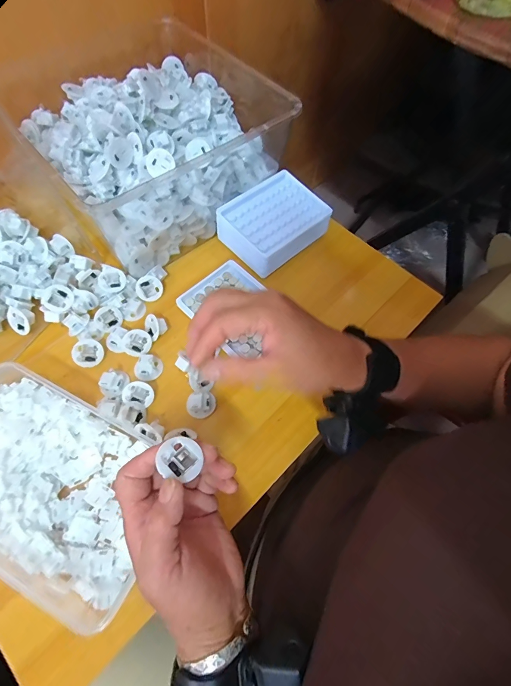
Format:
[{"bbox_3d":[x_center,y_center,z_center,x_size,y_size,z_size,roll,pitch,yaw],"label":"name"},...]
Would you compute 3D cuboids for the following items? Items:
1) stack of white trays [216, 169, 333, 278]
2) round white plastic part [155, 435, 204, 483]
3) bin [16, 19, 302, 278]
[{"bbox_3d":[0.028,-0.166,0.469,0.132,0.042,0.105,-36,72,-19],"label":"stack of white trays"},{"bbox_3d":[-0.055,0.085,0.250,0.029,0.017,0.029,12,47,-13],"label":"round white plastic part"},{"bbox_3d":[-0.142,-0.296,0.478,0.298,0.122,0.314,-37,72,-19],"label":"bin"}]

